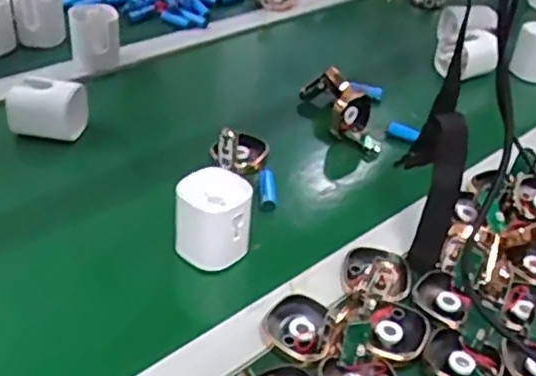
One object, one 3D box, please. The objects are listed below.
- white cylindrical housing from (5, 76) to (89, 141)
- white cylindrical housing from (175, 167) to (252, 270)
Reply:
[{"bbox_3d":[-0.224,-0.085,0.664,0.070,0.049,0.048,10,35,6],"label":"white cylindrical housing"},{"bbox_3d":[-0.046,0.024,0.531,0.057,0.062,0.057,4,35,-3],"label":"white cylindrical housing"}]

